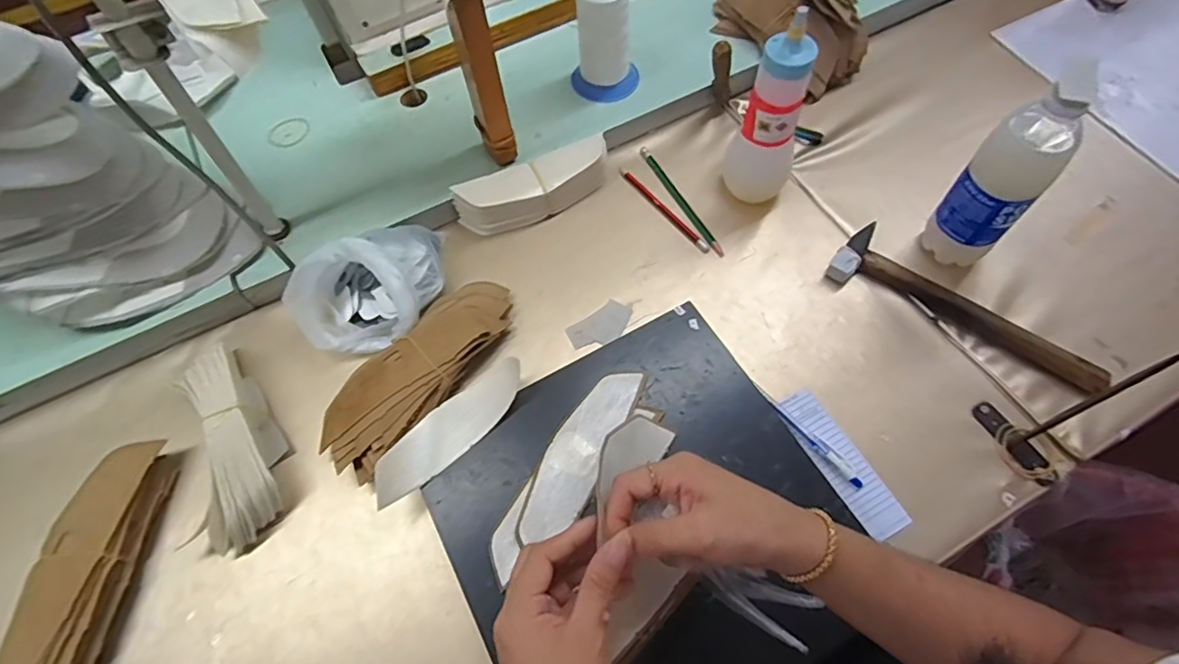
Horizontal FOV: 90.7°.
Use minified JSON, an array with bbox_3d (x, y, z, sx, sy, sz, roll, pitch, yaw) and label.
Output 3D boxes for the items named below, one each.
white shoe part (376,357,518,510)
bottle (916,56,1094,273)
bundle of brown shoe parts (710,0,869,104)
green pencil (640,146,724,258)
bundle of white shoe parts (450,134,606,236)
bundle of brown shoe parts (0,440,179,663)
[{"bbox_3d":[-0.117,0.085,0.501,0.152,0.015,0.048,-41,110,-18],"label":"white shoe part"},{"bbox_3d":[0.376,-0.138,0.526,0.060,0.204,0.064,-40,69,-17],"label":"bottle"},{"bbox_3d":[0.239,-0.386,0.713,0.092,0.096,0.190,-35,67,-15],"label":"bundle of brown shoe parts"},{"bbox_3d":[0.102,-0.151,0.655,0.012,0.004,0.171,-25,65,-11],"label":"green pencil"},{"bbox_3d":[-0.058,-0.157,0.645,0.172,0.048,0.054,-27,65,-11],"label":"bundle of white shoe parts"},{"bbox_3d":[-0.414,0.197,0.482,0.066,0.043,0.211,2,63,3],"label":"bundle of brown shoe parts"}]

